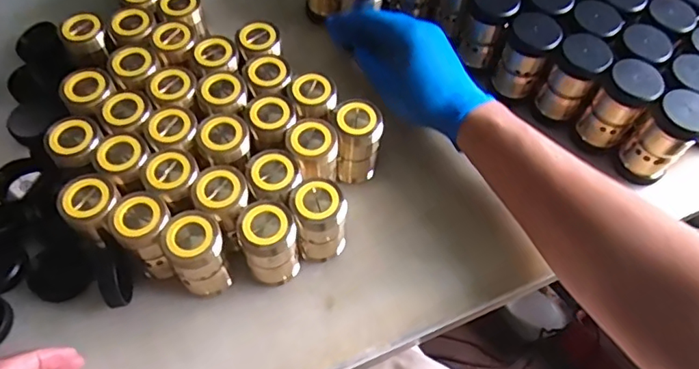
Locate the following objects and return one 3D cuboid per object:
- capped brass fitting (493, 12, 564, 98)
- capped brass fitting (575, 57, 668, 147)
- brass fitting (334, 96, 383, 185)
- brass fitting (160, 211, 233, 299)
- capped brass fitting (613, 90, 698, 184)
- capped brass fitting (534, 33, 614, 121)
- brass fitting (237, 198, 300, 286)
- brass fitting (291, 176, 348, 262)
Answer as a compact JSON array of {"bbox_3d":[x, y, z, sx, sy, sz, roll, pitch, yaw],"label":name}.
[{"bbox_3d":[0.162,-0.118,0.492,0.041,0.070,0.036,27,61,13],"label":"capped brass fitting"},{"bbox_3d":[0.236,-0.070,0.466,0.042,0.074,0.039,1,59,-2],"label":"capped brass fitting"},{"bbox_3d":[0.006,-0.032,0.454,0.038,0.086,0.034,5,59,0],"label":"brass fitting"},{"bbox_3d":[-0.111,0.056,0.396,0.039,0.082,0.036,1,59,-2],"label":"brass fitting"},{"bbox_3d":[0.268,-0.040,0.455,0.041,0.083,0.044,-19,62,-14],"label":"capped brass fitting"},{"bbox_3d":[0.203,-0.097,0.484,0.040,0.074,0.041,1,59,-2],"label":"capped brass fitting"},{"bbox_3d":[-0.061,0.047,0.403,0.040,0.079,0.044,1,59,-2],"label":"brass fitting"},{"bbox_3d":[-0.022,0.033,0.415,0.040,0.084,0.037,1,59,-2],"label":"brass fitting"}]

